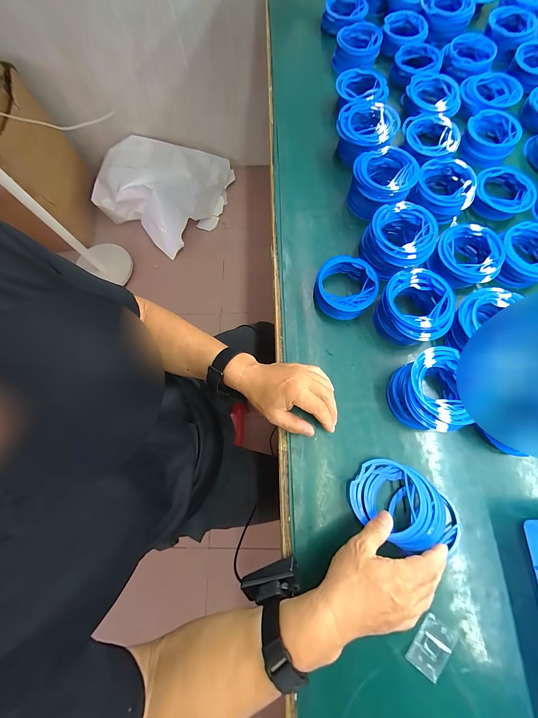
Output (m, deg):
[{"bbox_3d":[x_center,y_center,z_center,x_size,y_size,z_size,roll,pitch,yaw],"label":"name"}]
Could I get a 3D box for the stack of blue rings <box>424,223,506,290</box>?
[{"bbox_3d":[0.333,-0.174,0.451,0.105,0.053,0.097,32,77,10],"label":"stack of blue rings"}]

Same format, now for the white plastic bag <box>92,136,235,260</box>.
[{"bbox_3d":[-0.526,-0.905,1.368,0.567,0.197,0.598,30,77,10],"label":"white plastic bag"}]

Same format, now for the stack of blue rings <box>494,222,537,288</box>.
[{"bbox_3d":[0.430,-0.172,0.447,0.106,0.047,0.099,-40,76,-9],"label":"stack of blue rings"}]

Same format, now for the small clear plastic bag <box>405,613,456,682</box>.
[{"bbox_3d":[0.197,0.348,0.321,0.040,0.004,0.059,35,78,11],"label":"small clear plastic bag"}]

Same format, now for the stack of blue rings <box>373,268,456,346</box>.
[{"bbox_3d":[0.227,-0.078,0.420,0.108,0.057,0.103,33,78,10],"label":"stack of blue rings"}]

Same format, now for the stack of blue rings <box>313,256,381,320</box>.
[{"bbox_3d":[0.125,-0.118,0.442,0.099,0.036,0.098,22,76,8],"label":"stack of blue rings"}]

